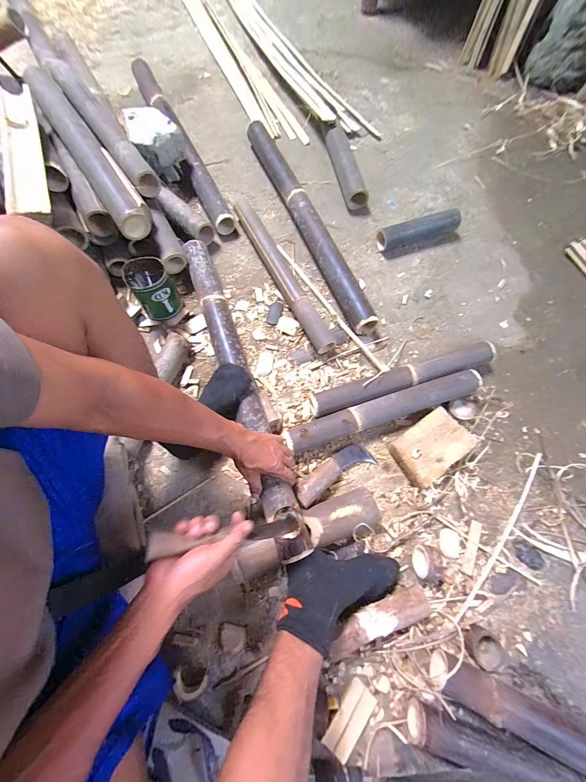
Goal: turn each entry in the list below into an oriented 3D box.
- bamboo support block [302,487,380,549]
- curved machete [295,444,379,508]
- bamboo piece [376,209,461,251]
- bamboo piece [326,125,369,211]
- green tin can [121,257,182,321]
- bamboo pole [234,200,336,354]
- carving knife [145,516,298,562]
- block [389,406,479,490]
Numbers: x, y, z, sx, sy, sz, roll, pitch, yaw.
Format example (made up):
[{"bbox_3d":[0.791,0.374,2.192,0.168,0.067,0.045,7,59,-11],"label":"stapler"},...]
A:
[{"bbox_3d":[0.104,0.265,0.590,0.146,0.066,0.083,-19,74,-7],"label":"bamboo support block"},{"bbox_3d":[0.092,0.181,0.624,0.199,0.020,0.059,-26,74,-26],"label":"curved machete"},{"bbox_3d":[0.363,-0.469,0.824,0.236,0.062,0.067,-17,74,-5],"label":"bamboo piece"},{"bbox_3d":[0.162,-0.724,0.909,0.064,0.059,0.329,-14,74,-4],"label":"bamboo piece"},{"bbox_3d":[-0.357,-0.260,0.731,0.098,0.121,0.120,-27,75,-9],"label":"green tin can"},{"bbox_3d":[-0.029,-0.331,0.772,0.059,0.054,0.556,-28,75,-8],"label":"bamboo pole"},{"bbox_3d":[-0.092,0.208,0.407,0.214,0.025,0.028,7,71,-30],"label":"carving knife"},{"bbox_3d":[0.311,0.125,0.643,0.169,0.052,0.112,-35,76,-10],"label":"block"}]

